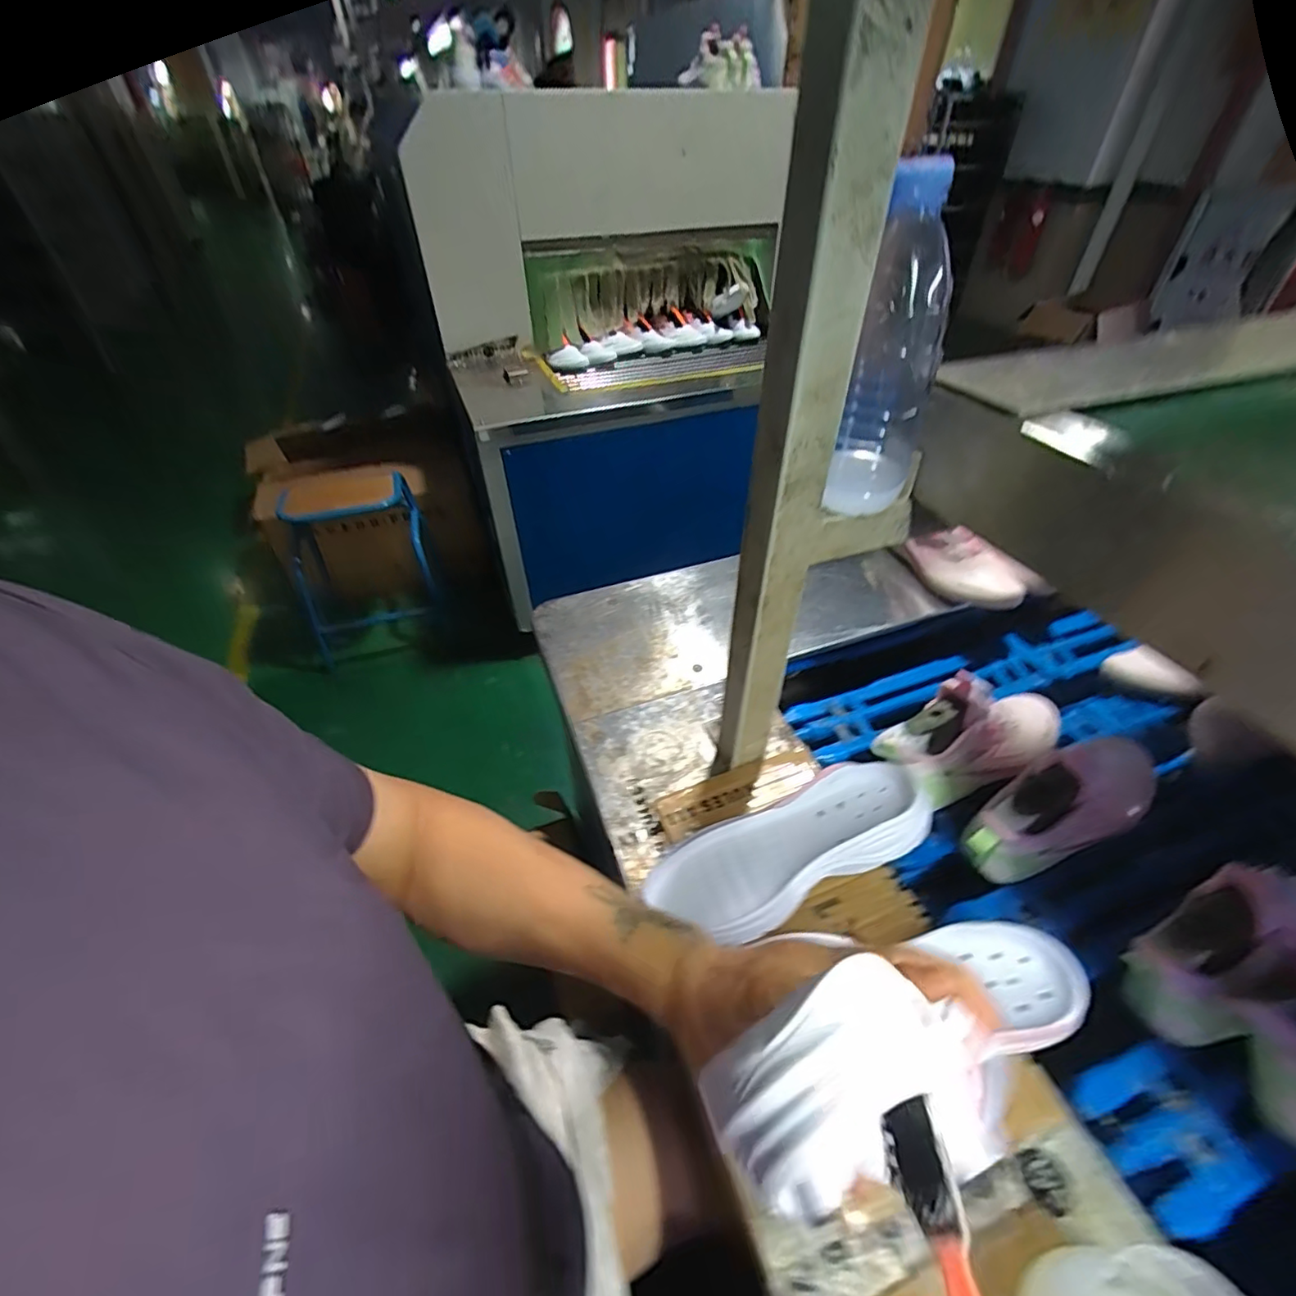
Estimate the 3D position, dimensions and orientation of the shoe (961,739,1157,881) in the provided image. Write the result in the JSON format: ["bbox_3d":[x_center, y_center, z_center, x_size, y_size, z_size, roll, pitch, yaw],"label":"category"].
[{"bbox_3d":[0.418,0.152,0.568,0.236,0.112,0.077,-17,47,-21],"label":"shoe"}]

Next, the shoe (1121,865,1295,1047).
[{"bbox_3d":[0.508,0.239,0.477,0.266,0.103,0.091,-11,44,-12],"label":"shoe"}]

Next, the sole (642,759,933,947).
[{"bbox_3d":[0.121,0.170,0.492,0.243,0.038,0.090,-25,46,-3],"label":"sole"}]

